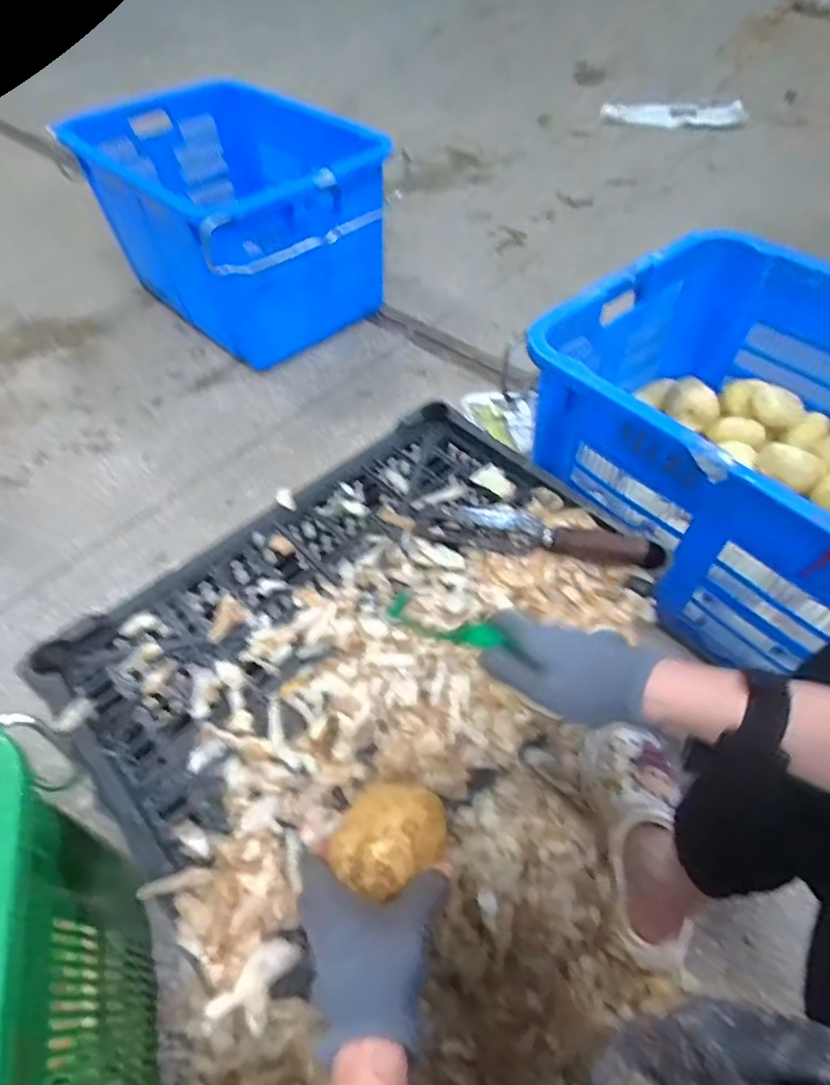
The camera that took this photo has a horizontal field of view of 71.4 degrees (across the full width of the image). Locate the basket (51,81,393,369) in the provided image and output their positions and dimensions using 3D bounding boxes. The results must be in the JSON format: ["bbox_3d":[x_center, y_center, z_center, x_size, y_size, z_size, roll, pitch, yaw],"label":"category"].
[{"bbox_3d":[-0.393,-0.715,1.293,0.425,0.339,0.673,-37,60,-24],"label":"basket"}]

